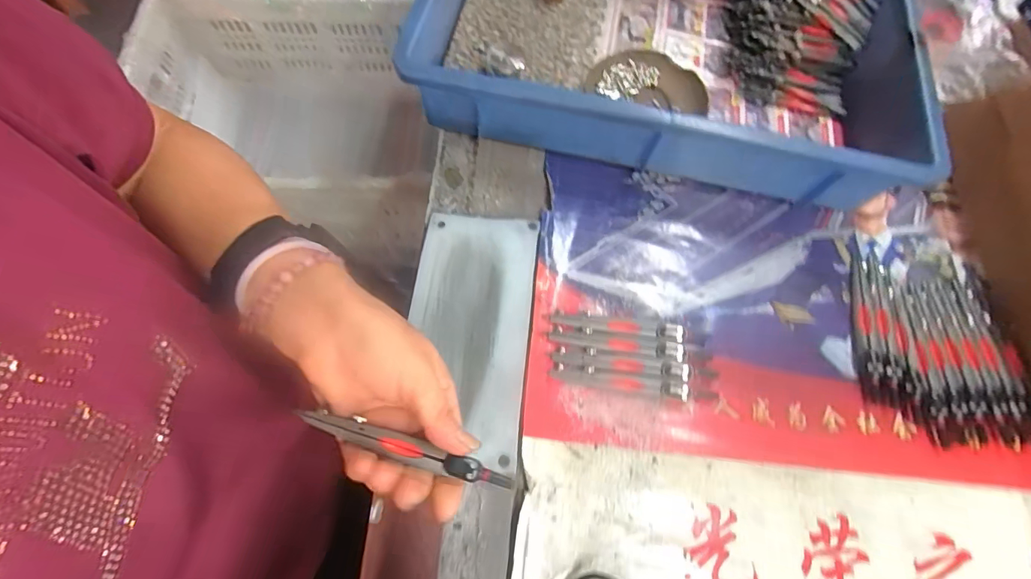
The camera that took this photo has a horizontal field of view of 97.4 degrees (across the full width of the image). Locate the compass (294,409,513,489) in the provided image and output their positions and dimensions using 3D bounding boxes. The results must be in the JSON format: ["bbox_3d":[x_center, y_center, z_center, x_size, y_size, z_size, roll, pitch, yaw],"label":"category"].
[{"bbox_3d":[-0.064,0.092,0.263,0.127,0.004,0.012,19,70,-2],"label":"compass"}]

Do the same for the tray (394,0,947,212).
[{"bbox_3d":[0.143,-0.240,0.425,0.420,0.082,0.282,11,69,1],"label":"tray"}]

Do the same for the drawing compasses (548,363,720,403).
[{"bbox_3d":[0.091,0.072,0.340,0.127,0.008,0.012,9,69,1],"label":"drawing compasses"}]

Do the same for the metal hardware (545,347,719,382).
[{"bbox_3d":[0.092,0.058,0.345,0.129,0.008,0.013,9,69,1],"label":"metal hardware"}]

